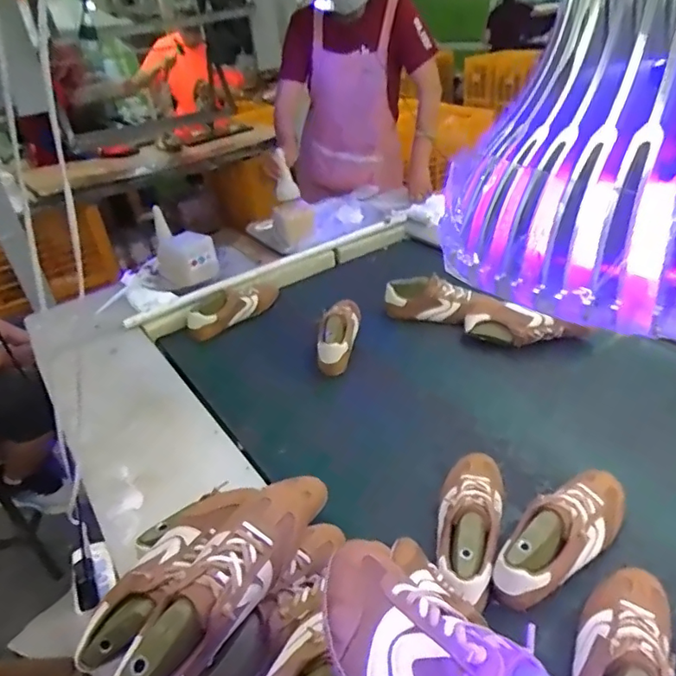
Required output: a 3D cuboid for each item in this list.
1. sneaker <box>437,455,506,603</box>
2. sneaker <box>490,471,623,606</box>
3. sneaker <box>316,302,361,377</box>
[{"bbox_3d":[0.185,0.253,0.740,0.090,0.072,0.279,5,24,16],"label":"sneaker"},{"bbox_3d":[0.308,0.256,0.716,0.262,0.083,0.088,-29,40,-29],"label":"sneaker"},{"bbox_3d":[0.002,-0.028,1.179,0.073,0.078,0.259,2,35,13],"label":"sneaker"}]

